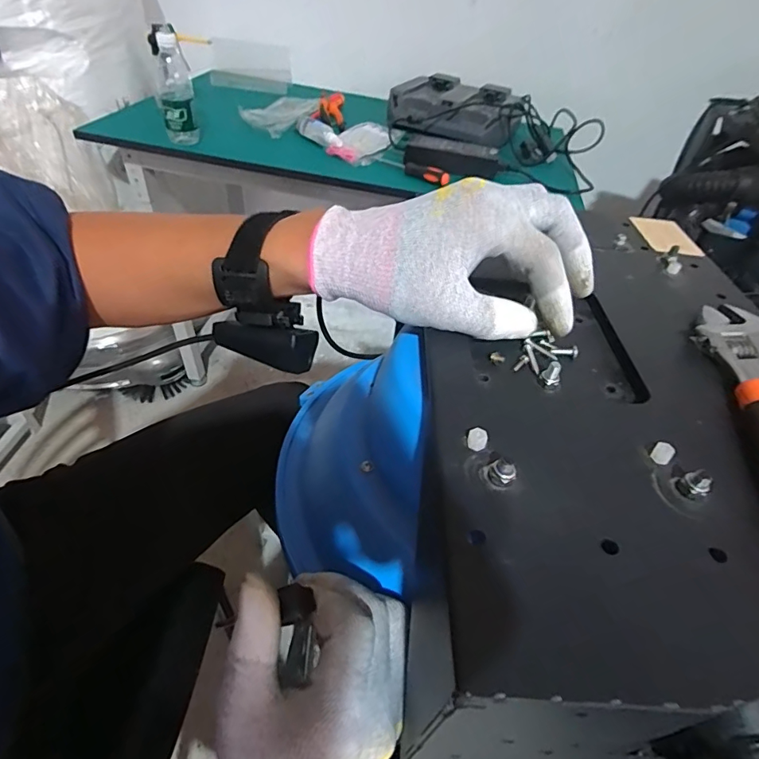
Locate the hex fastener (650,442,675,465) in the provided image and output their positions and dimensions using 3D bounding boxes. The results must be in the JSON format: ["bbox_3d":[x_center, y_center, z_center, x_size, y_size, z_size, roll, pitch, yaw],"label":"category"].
[{"bbox_3d":[0.124,0.032,0.205,0.008,0.007,0.007,35,49,27],"label":"hex fastener"}]

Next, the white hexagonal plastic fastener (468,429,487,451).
[{"bbox_3d":[0.042,0.026,0.202,0.007,0.007,0.007,5,43,-3],"label":"white hexagonal plastic fastener"}]

